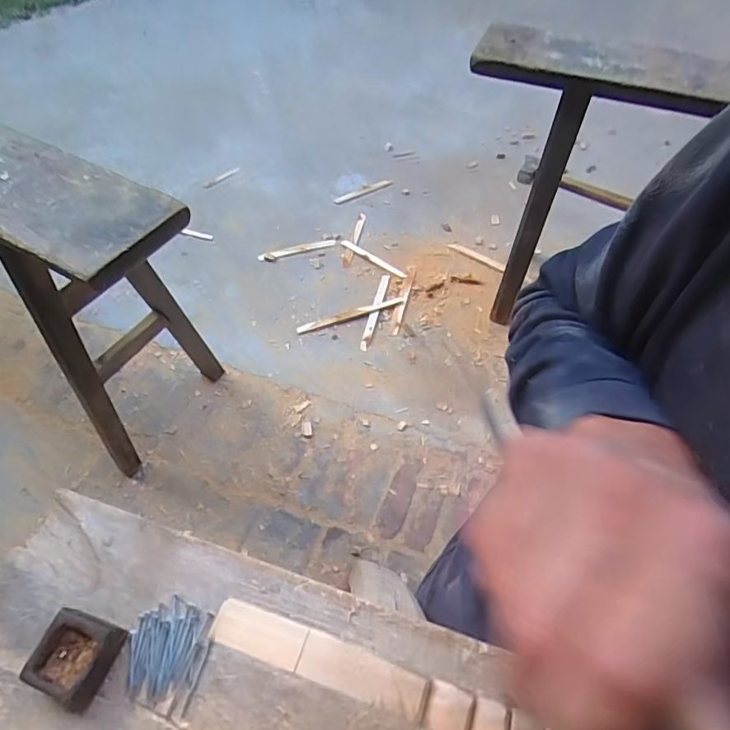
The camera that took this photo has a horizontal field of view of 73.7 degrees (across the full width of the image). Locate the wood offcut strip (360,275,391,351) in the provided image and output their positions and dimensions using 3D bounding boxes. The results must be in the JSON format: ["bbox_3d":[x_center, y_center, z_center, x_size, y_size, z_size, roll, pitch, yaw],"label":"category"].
[{"bbox_3d":[0.026,-0.132,1.142,0.020,0.010,0.234,12,57,8],"label":"wood offcut strip"}]

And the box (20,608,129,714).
[{"bbox_3d":[-0.196,0.202,0.333,0.048,0.031,0.052,16,58,10],"label":"box"}]

